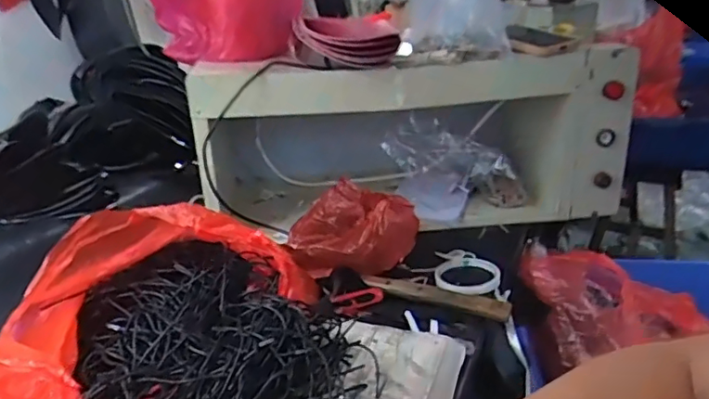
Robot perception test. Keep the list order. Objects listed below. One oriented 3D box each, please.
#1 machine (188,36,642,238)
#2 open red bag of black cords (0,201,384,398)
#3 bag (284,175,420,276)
[{"bbox_3d":[0.075,-0.123,0.994,0.652,0.282,0.305,-4,22,-4],"label":"machine"},{"bbox_3d":[-0.163,0.115,0.573,0.318,0.108,0.358,-11,24,-20],"label":"open red bag of black cords"},{"bbox_3d":[-0.003,0.035,0.823,0.180,0.081,0.194,-4,22,-5],"label":"bag"}]

